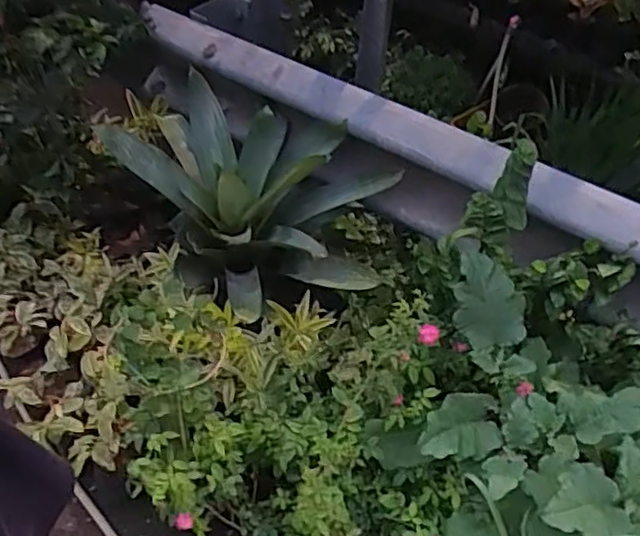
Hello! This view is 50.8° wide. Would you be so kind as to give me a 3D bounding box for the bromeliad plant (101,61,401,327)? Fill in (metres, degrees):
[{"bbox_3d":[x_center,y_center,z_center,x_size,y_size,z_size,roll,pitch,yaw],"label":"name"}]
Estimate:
[{"bbox_3d":[-0.182,-0.155,1.697,0.755,0.381,0.478,36,54,26],"label":"bromeliad plant"}]

